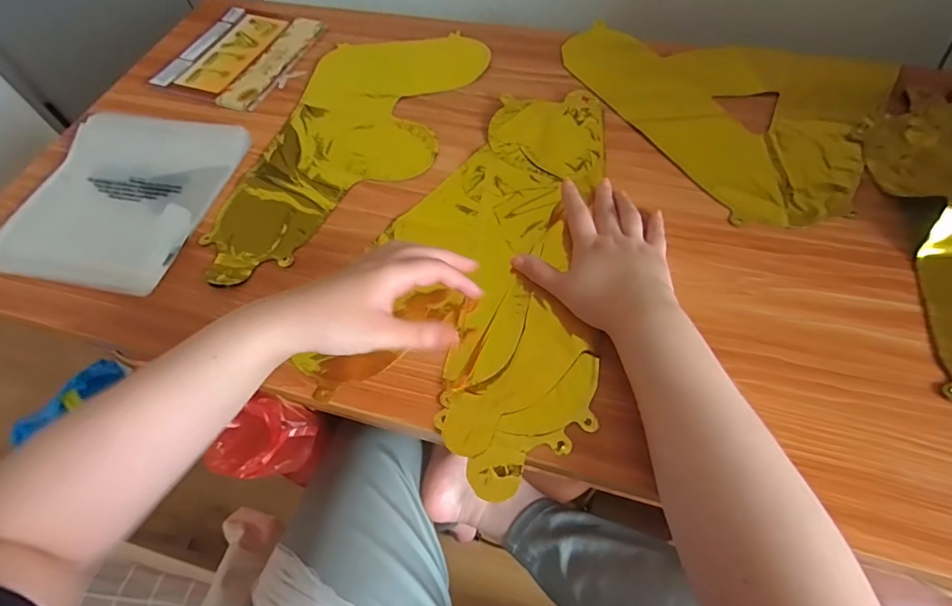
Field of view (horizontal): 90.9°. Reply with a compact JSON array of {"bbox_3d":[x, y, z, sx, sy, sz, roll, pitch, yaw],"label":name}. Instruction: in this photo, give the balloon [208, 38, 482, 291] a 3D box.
[{"bbox_3d":[-0.142,-0.189,0.543,0.196,0.012,0.423,16,62,12],"label":"balloon"}]

